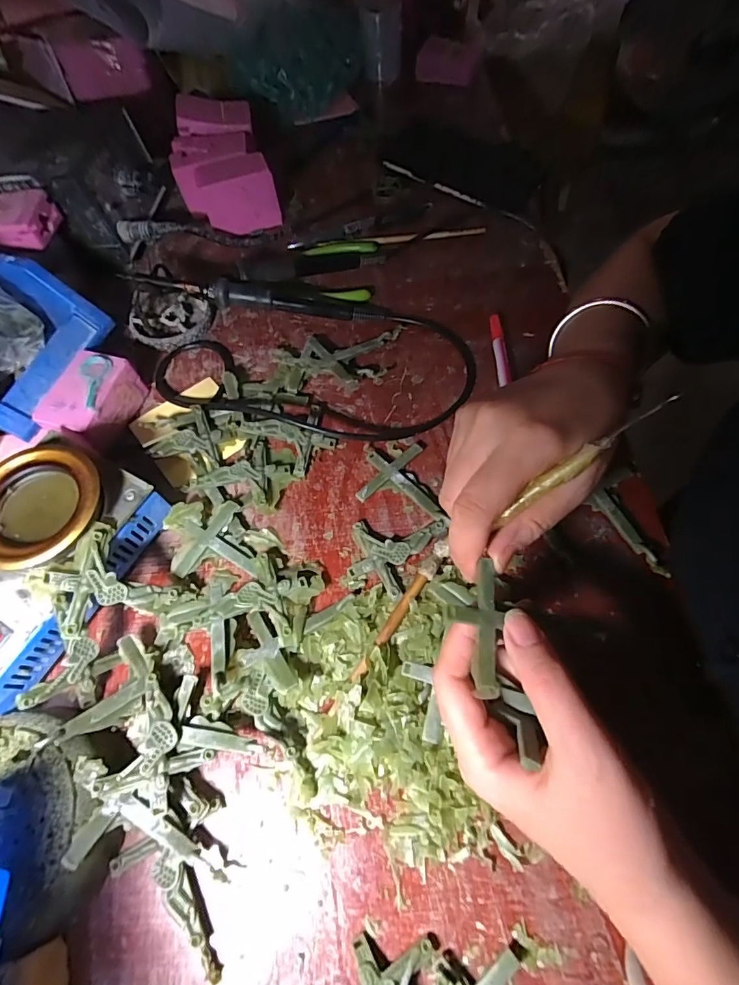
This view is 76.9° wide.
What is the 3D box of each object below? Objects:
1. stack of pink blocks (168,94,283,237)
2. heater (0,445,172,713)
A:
[{"bbox_3d":[-0.147,-0.324,0.462,0.084,0.066,0.117,-18,65,-5],"label":"stack of pink blocks"},{"bbox_3d":[-0.212,0.043,0.289,0.095,0.060,0.151,23,68,14],"label":"heater"}]

